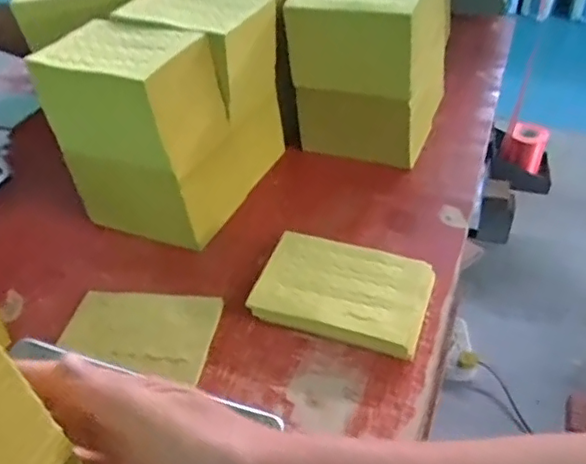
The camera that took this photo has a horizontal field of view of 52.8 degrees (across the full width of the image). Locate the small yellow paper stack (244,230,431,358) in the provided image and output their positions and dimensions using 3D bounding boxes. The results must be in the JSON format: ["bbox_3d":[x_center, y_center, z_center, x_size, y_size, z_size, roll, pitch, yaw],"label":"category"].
[{"bbox_3d":[0.054,0.060,0.613,0.167,0.029,0.117,13,43,18],"label":"small yellow paper stack"}]

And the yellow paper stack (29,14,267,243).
[{"bbox_3d":[-0.169,-0.116,0.689,0.181,0.212,0.120,13,43,17],"label":"yellow paper stack"}]

